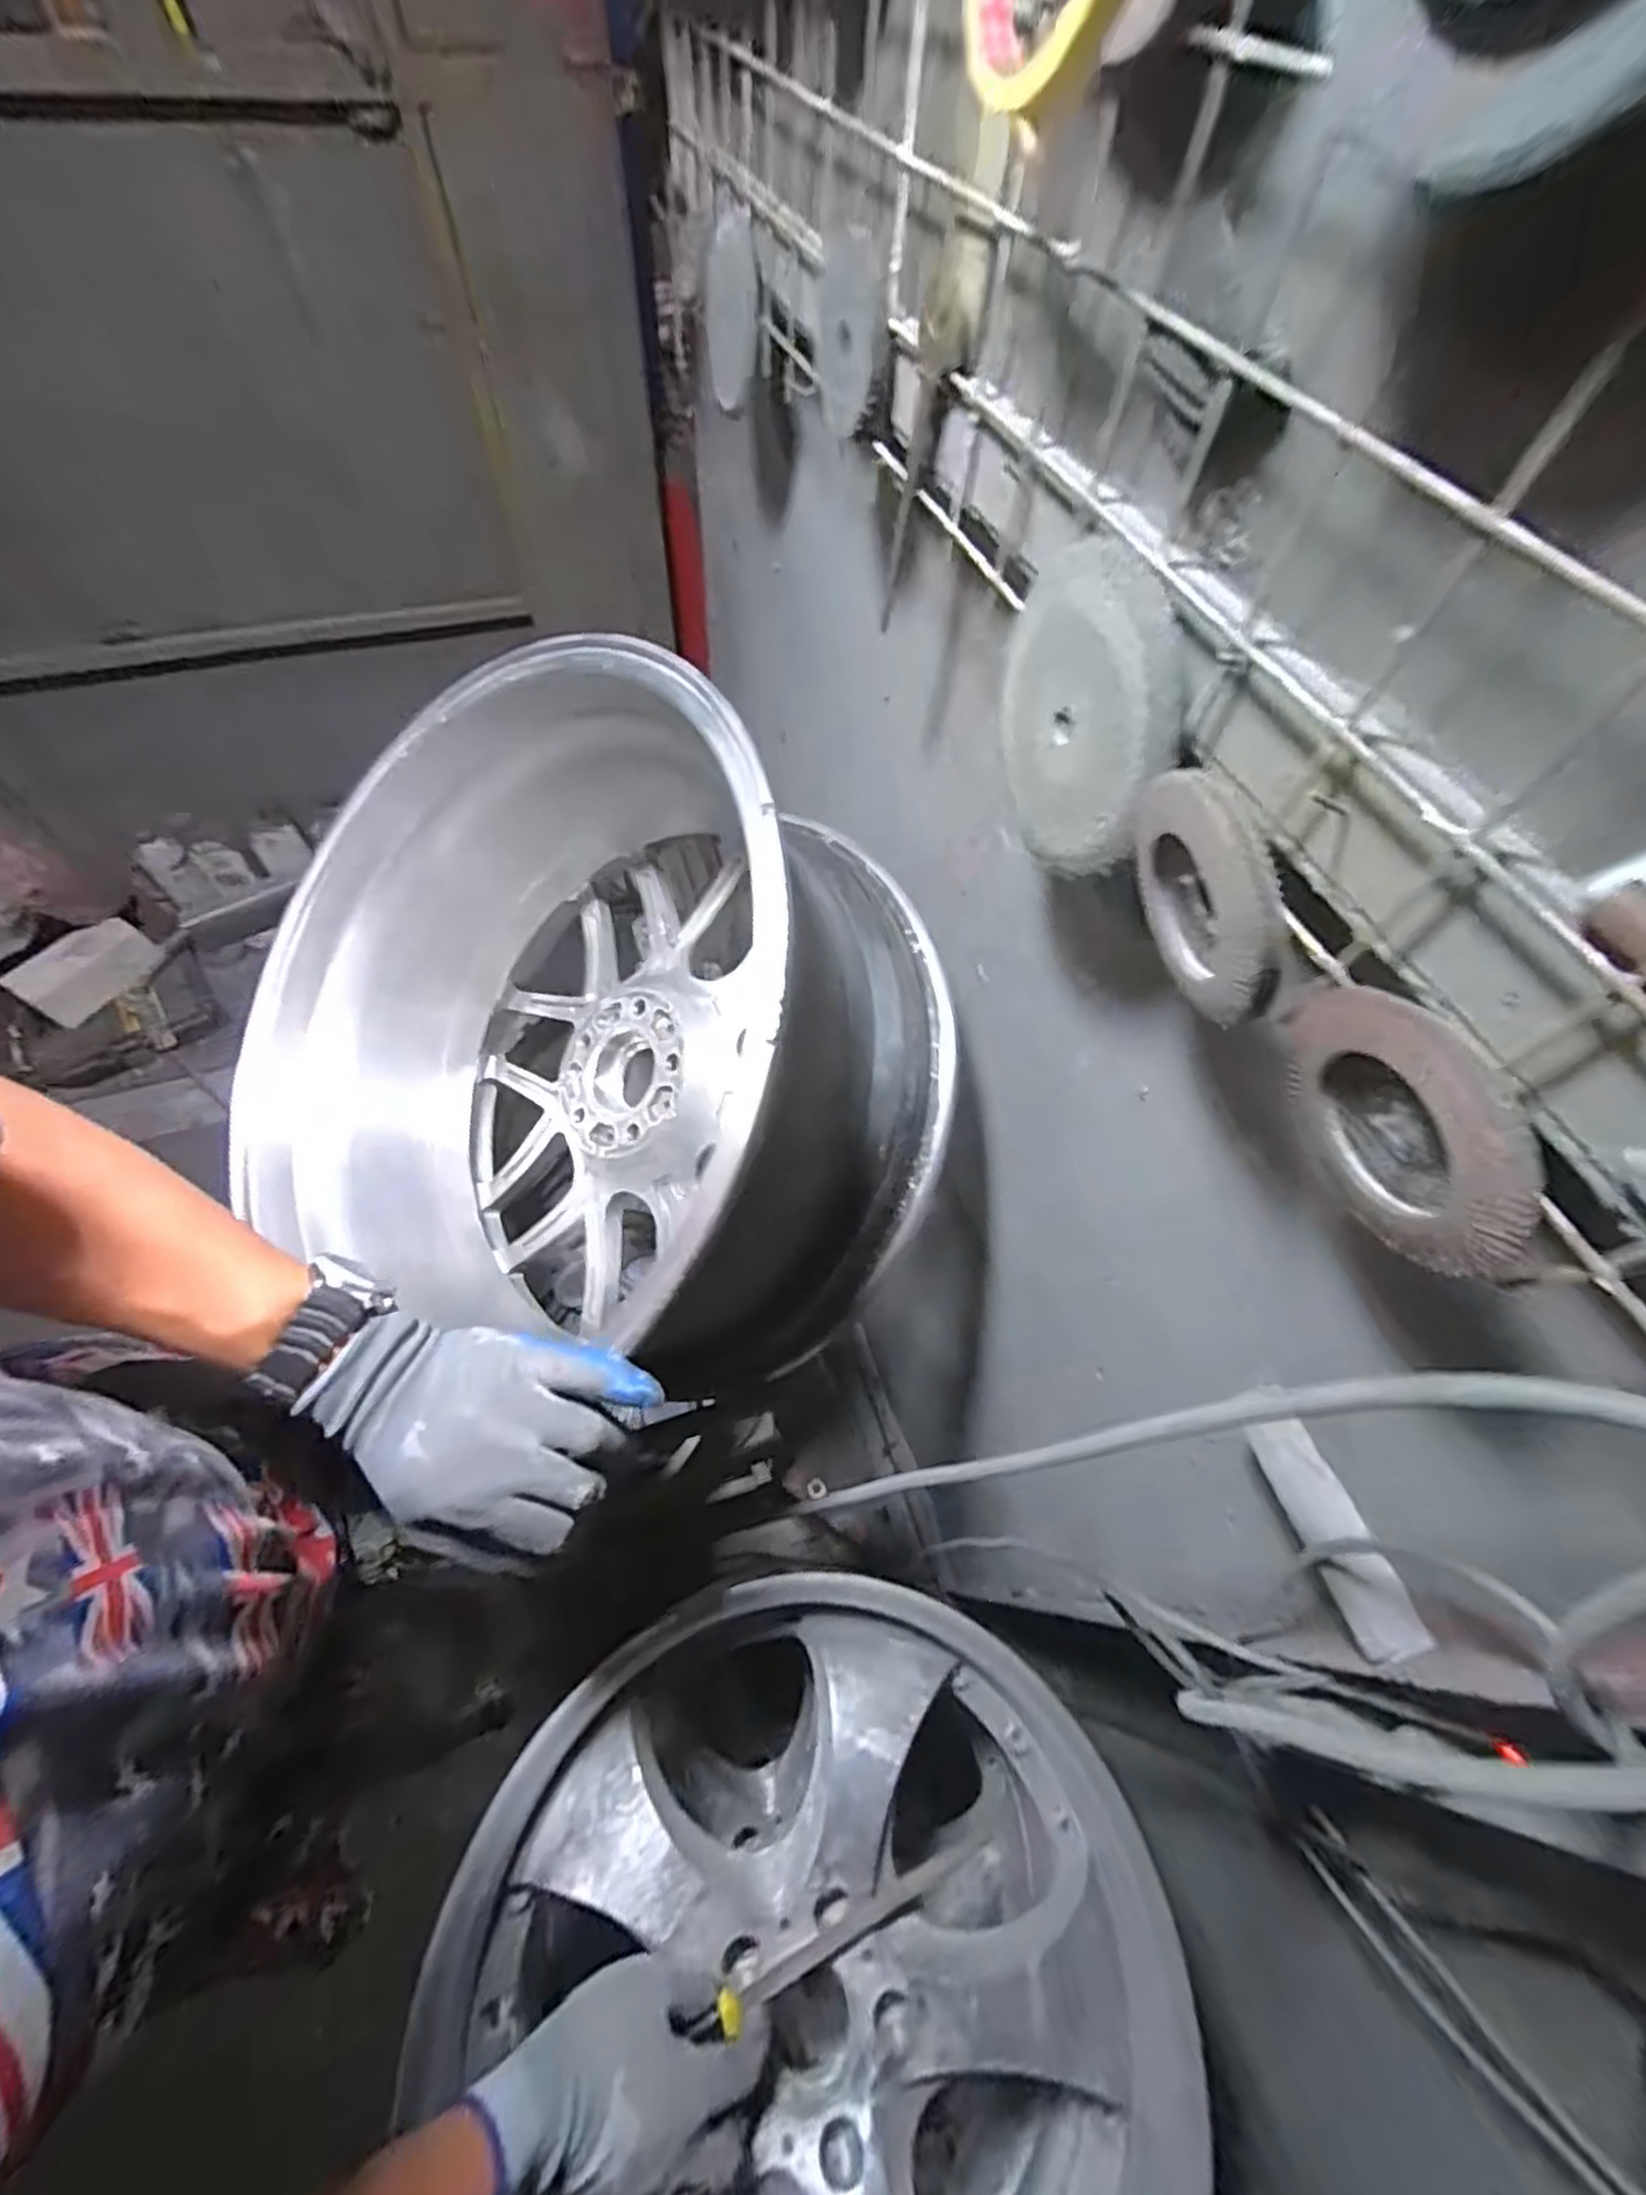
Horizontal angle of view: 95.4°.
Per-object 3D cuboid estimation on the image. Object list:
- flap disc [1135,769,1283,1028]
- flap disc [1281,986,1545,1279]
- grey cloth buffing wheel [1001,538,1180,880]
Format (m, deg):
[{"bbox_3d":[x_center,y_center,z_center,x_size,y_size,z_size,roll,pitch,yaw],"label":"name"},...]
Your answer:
[{"bbox_3d":[0.141,-0.074,0.281,0.015,0.071,0.086,-15,60,-8],"label":"flap disc"},{"bbox_3d":[0.183,0.008,0.241,0.018,0.087,0.094,-11,60,-5],"label":"flap disc"},{"bbox_3d":[0.112,-0.167,0.333,0.026,0.119,0.119,-10,60,-5],"label":"grey cloth buffing wheel"}]

